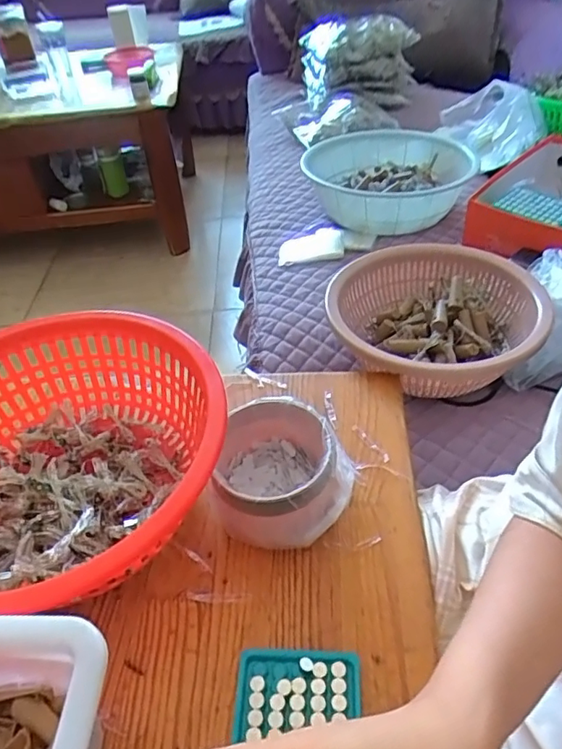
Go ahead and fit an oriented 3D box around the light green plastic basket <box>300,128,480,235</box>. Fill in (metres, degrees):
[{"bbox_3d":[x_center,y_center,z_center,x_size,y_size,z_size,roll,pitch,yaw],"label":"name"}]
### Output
[{"bbox_3d":[0.203,-0.398,1.079,0.305,0.094,0.355,-5,43,0],"label":"light green plastic basket"}]

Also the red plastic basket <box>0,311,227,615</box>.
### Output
[{"bbox_3d":[-0.212,0.086,0.522,0.305,0.114,0.312,-3,43,3],"label":"red plastic basket"}]

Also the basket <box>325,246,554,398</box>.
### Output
[{"bbox_3d":[0.211,-0.067,0.756,0.280,0.098,0.264,-9,43,-4],"label":"basket"}]

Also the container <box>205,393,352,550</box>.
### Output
[{"bbox_3d":[-0.004,0.097,0.526,0.121,0.091,0.114,-3,43,3],"label":"container"}]

